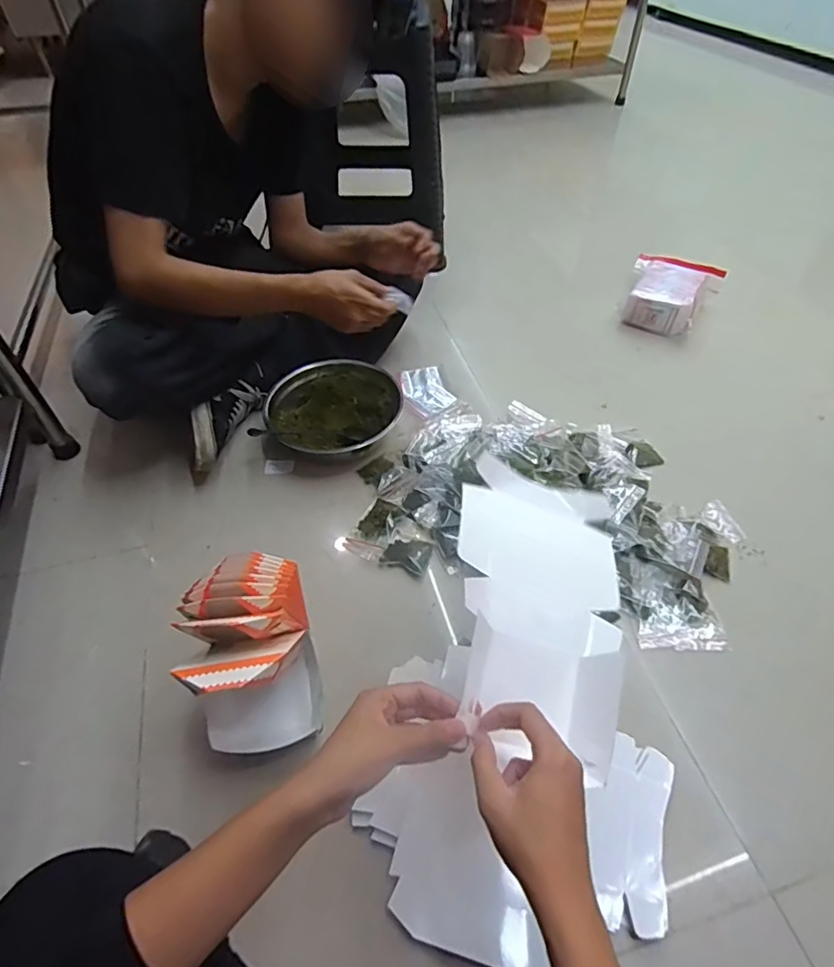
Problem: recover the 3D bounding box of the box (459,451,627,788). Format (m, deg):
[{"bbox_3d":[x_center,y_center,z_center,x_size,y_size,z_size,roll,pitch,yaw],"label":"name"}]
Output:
[{"bbox_3d":[0.119,0.104,0.508,0.159,0.061,0.278,6,50,6],"label":"box"}]

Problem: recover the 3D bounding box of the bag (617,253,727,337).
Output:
[{"bbox_3d":[0.562,-0.424,1.172,0.182,0.079,0.221,19,52,17],"label":"bag"}]

